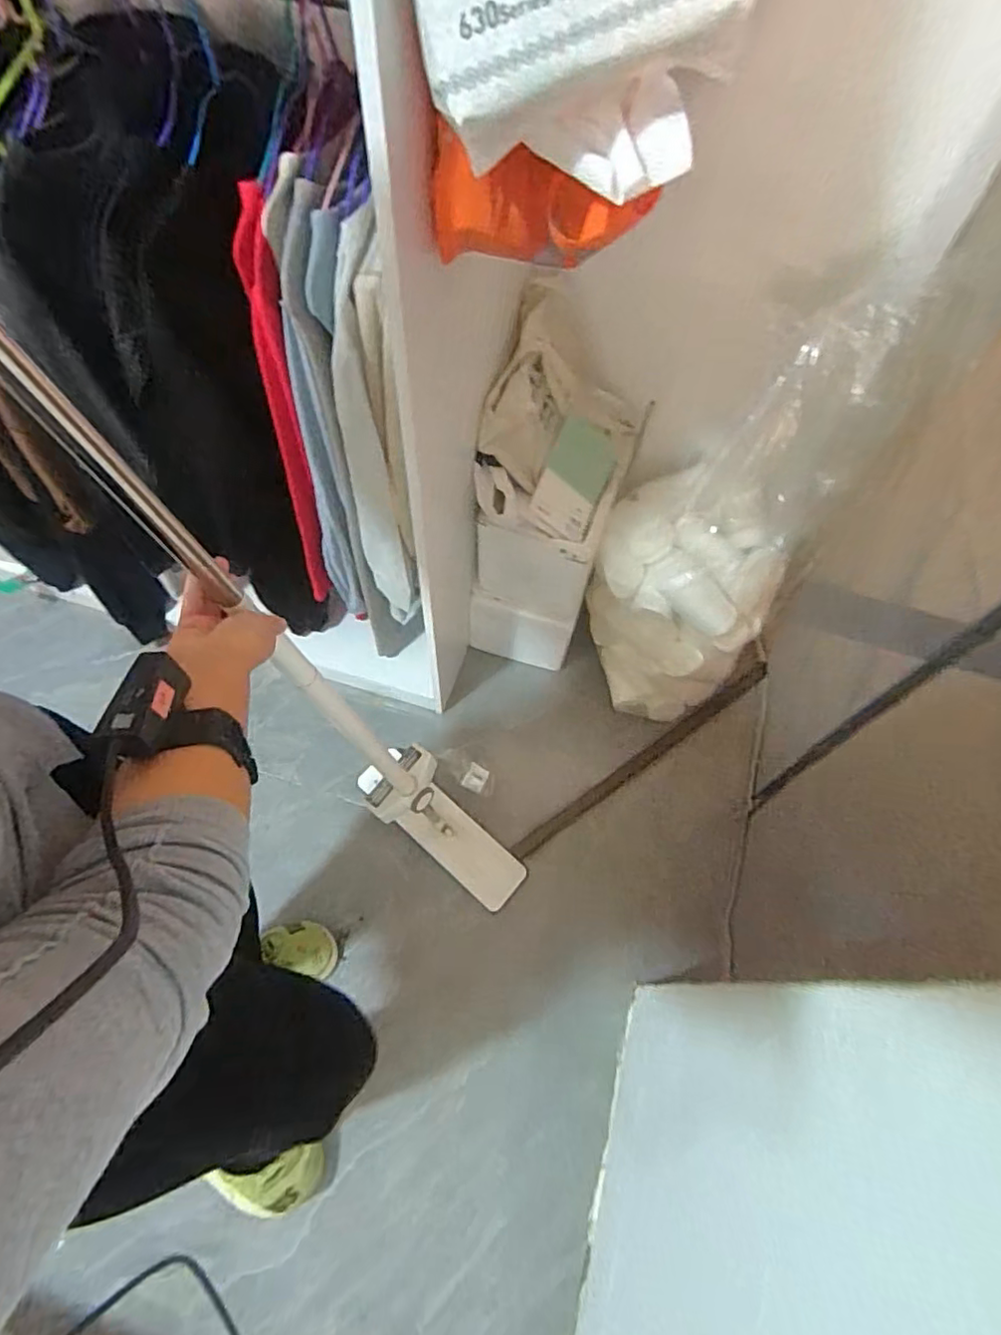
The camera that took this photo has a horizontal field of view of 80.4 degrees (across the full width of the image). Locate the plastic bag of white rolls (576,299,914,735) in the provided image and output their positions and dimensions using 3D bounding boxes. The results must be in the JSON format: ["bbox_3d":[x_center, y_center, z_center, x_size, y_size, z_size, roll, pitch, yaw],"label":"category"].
[{"bbox_3d":[0.372,-0.231,1.080,0.333,0.807,0.288,33,65,14],"label":"plastic bag of white rolls"}]

